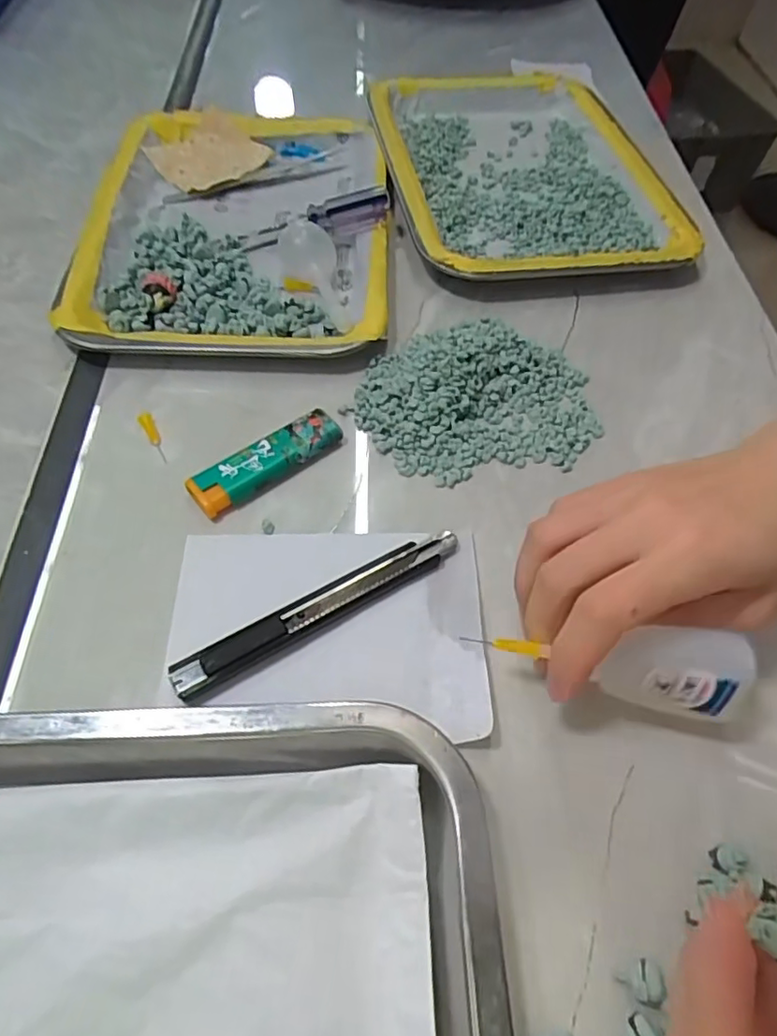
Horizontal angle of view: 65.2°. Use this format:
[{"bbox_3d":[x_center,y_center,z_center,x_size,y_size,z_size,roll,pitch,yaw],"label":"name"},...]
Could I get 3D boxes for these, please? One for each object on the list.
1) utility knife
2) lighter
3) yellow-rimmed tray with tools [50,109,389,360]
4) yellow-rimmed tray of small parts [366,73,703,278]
[{"bbox_3d":[-0.028,0.039,0.263,0.133,0.007,0.016,-27,63,-19],"label":"utility knife"},{"bbox_3d":[-0.061,-0.029,0.305,0.079,0.011,0.023,-32,65,-21],"label":"lighter"},{"bbox_3d":[-0.100,-0.204,0.401,0.195,0.027,0.264,1,58,-3],"label":"yellow-rimmed tray with tools"},{"bbox_3d":[0.093,-0.266,0.446,0.195,0.023,0.267,-8,59,-9],"label":"yellow-rimmed tray of small parts"}]

